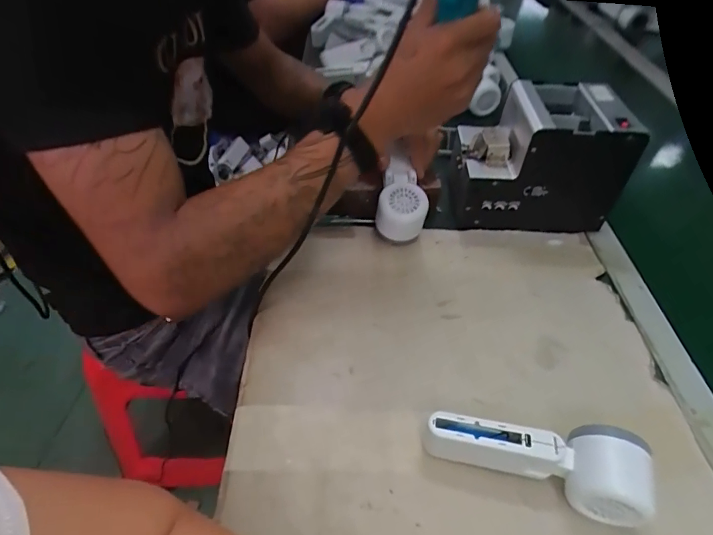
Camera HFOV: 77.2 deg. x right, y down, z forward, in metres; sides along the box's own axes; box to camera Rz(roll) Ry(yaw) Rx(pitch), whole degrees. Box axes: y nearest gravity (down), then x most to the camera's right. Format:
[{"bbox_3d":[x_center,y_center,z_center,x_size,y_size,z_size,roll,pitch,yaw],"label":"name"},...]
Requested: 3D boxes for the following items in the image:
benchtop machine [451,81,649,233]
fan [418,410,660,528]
[{"bbox_3d":[0.221,-0.137,0.563,0.177,0.147,0.127,2,46,-1],"label":"benchtop machine"},{"bbox_3d":[0.139,0.149,0.357,0.166,0.049,0.057,13,47,9],"label":"fan"}]

